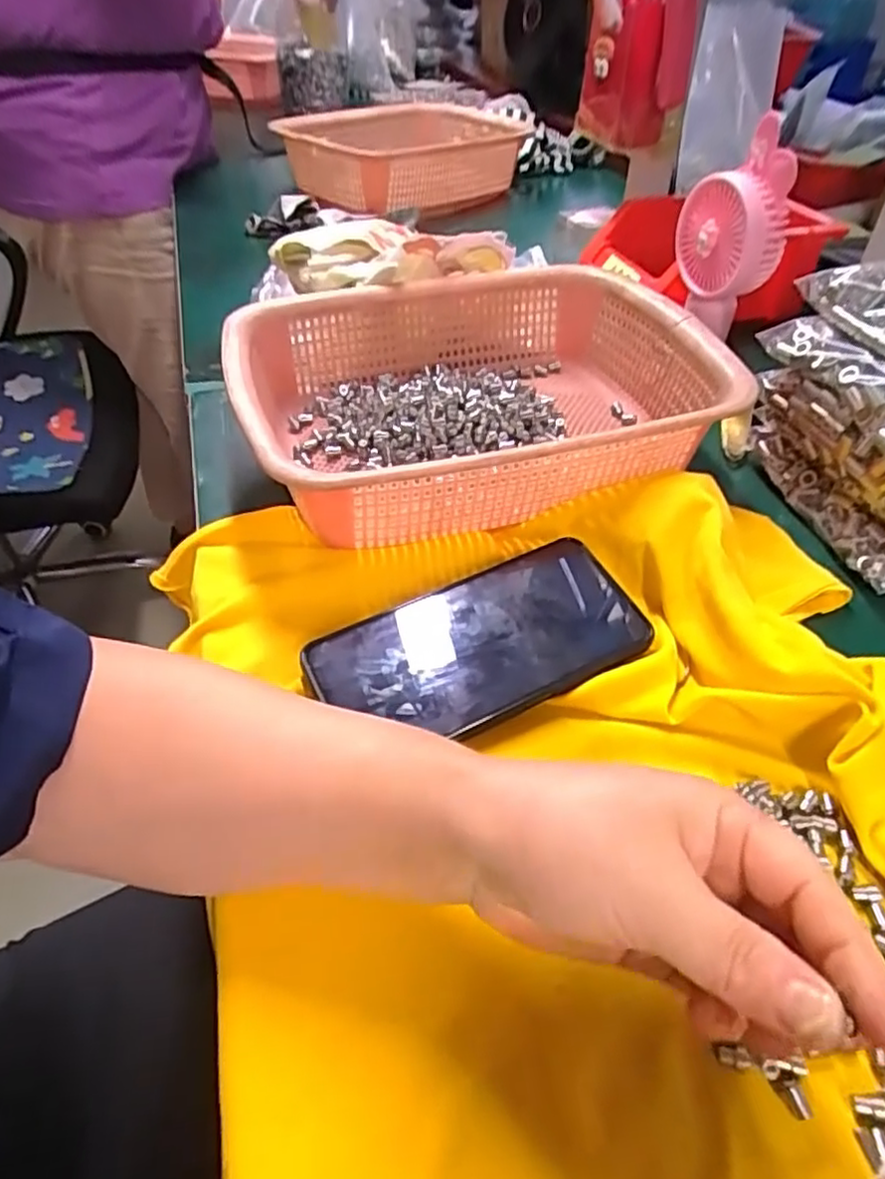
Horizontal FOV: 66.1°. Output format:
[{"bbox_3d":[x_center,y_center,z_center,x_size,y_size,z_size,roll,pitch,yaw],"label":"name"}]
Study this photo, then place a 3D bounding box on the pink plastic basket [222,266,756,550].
[{"bbox_3d":[0.020,-0.128,0.437,0.291,0.064,0.221,-13,48,-12],"label":"pink plastic basket"}]

